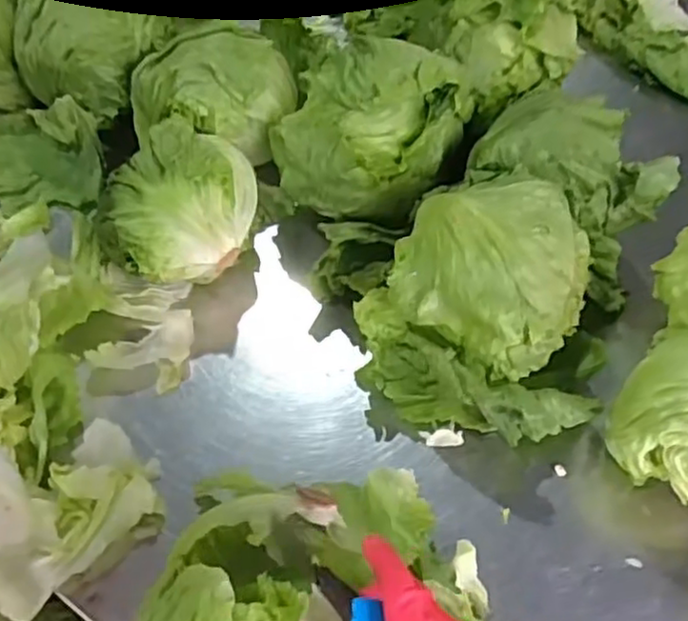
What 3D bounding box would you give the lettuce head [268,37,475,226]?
[{"bbox_3d":[0.027,-0.182,0.659,0.151,0.123,0.175,25,57,13],"label":"lettuce head"}]

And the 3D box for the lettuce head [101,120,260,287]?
[{"bbox_3d":[-0.146,-0.098,0.621,0.135,0.095,0.116,-8,56,-9],"label":"lettuce head"}]

